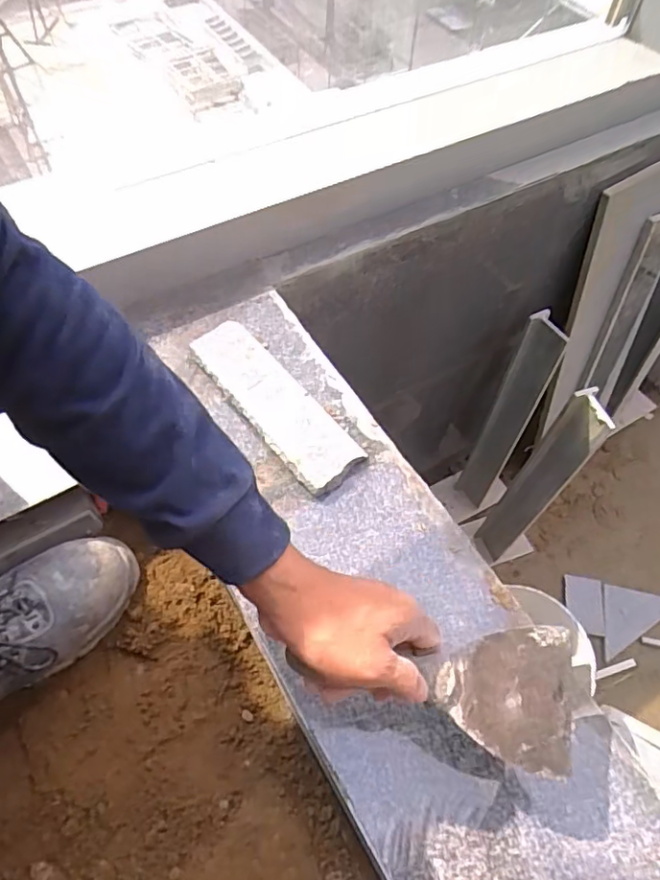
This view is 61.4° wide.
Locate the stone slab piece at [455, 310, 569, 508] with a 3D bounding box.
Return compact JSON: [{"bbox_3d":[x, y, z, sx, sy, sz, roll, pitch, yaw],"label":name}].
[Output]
[{"bbox_3d":[0.438,-0.036,1.412,0.039,0.688,0.101,-37,65,-22],"label":"stone slab piece"}]

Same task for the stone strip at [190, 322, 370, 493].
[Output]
[{"bbox_3d":[-0.061,-0.044,0.602,0.076,0.021,0.229,-34,64,-21],"label":"stone strip"}]

